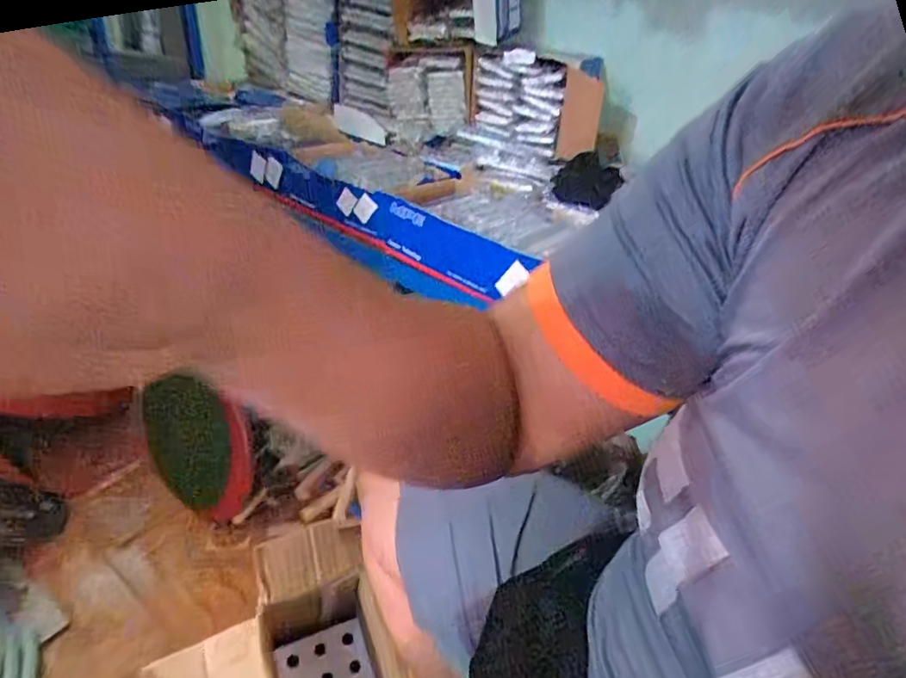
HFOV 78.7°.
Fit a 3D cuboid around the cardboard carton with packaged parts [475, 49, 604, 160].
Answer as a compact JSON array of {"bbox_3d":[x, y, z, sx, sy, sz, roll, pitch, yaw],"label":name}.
[{"bbox_3d":[0.131,-0.393,0.904,0.161,0.146,0.157,31,39,32],"label":"cardboard carton with packaged parts"}]

